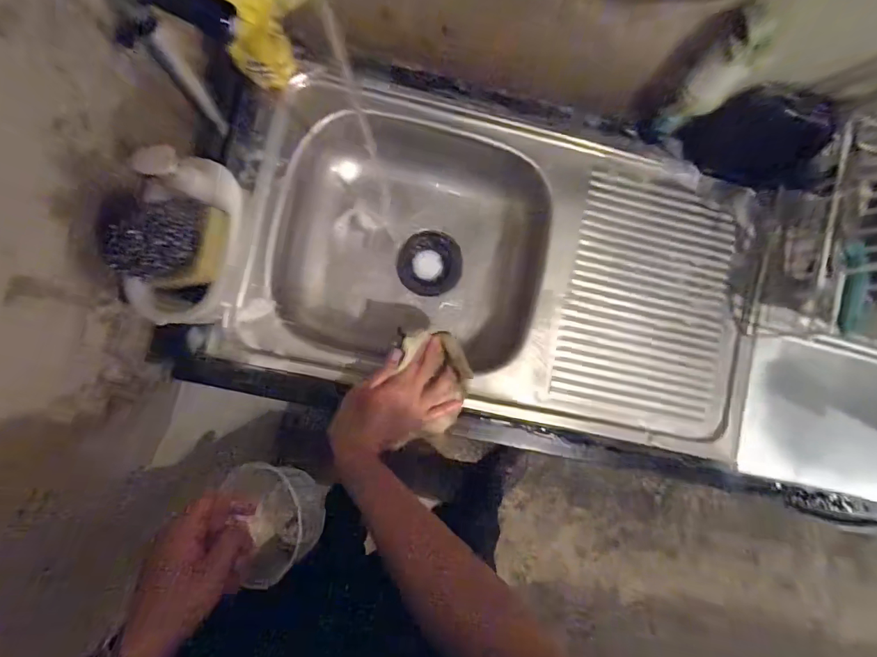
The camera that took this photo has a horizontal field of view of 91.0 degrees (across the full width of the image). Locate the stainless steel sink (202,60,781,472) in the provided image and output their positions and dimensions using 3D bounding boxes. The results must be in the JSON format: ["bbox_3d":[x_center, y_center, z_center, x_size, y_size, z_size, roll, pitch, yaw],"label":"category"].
[{"bbox_3d":[0.088,-0.088,0.660,0.699,0.138,0.422,13,87,-3],"label":"stainless steel sink"}]

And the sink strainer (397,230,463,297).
[{"bbox_3d":[-0.014,-0.108,0.716,0.102,0.019,0.101,10,87,-4],"label":"sink strainer"}]

